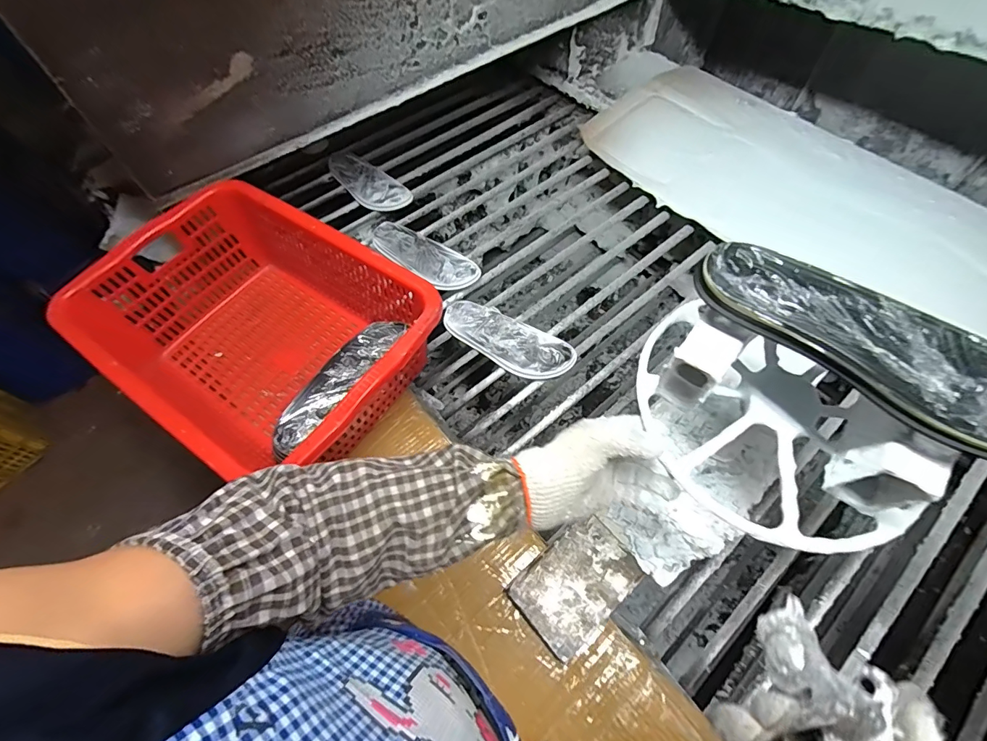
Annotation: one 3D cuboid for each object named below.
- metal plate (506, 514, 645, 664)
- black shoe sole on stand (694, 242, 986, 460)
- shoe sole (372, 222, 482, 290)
[{"bbox_3d":[0.111,0.283,0.579,0.153,0.028,0.109,-39,66,-17],"label":"metal plate"},{"bbox_3d":[0.294,-0.030,0.340,0.257,0.023,0.094,37,69,20],"label":"black shoe sole on stand"},{"bbox_3d":[-0.152,-0.252,0.936,0.263,0.012,0.102,36,69,20],"label":"shoe sole"}]

